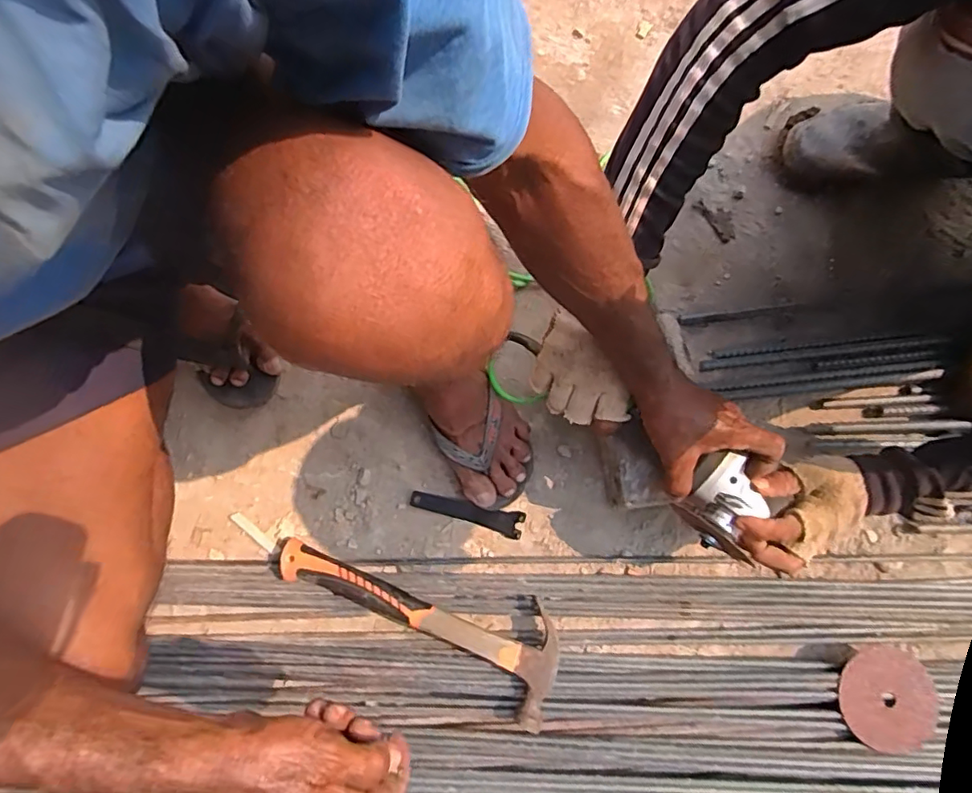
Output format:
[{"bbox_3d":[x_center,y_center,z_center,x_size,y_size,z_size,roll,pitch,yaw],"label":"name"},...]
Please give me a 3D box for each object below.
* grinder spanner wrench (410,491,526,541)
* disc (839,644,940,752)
[{"bbox_3d":[-0.022,0.137,0.656,0.135,0.009,0.029,16,81,5],"label":"grinder spanner wrench"},{"bbox_3d":[0.431,0.325,0.590,0.096,0.007,0.102,-1,78,3],"label":"disc"}]

